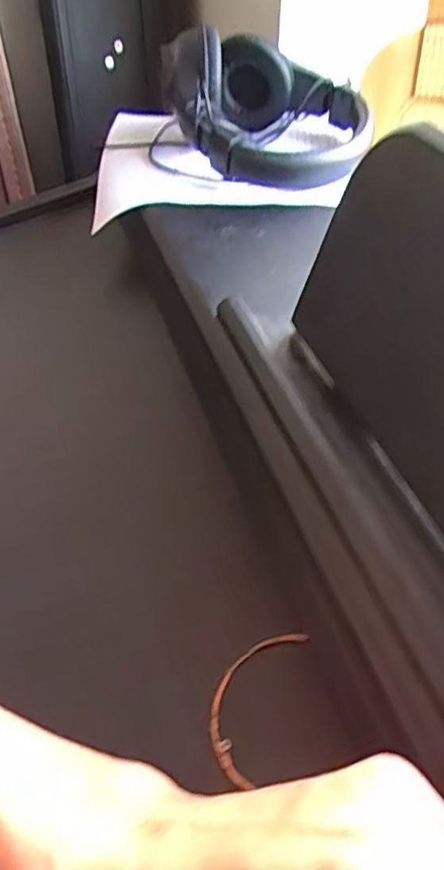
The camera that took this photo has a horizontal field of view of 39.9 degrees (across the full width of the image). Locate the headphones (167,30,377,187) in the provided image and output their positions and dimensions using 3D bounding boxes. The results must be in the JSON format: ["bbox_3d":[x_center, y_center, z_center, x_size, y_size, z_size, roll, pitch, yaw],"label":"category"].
[{"bbox_3d":[0.037,-0.297,0.559,0.183,0.087,0.189,4,44,3],"label":"headphones"}]

